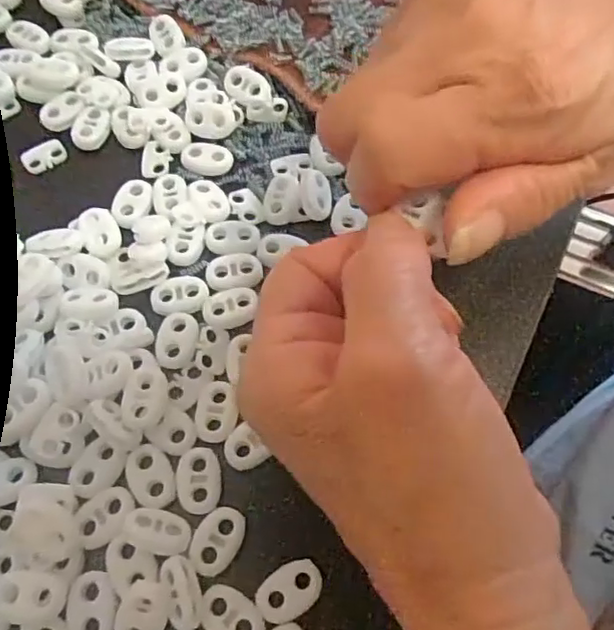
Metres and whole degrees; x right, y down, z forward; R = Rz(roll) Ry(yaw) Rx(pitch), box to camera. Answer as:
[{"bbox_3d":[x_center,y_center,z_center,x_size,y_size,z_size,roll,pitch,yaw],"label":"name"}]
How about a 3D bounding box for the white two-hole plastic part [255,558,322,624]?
[{"bbox_3d":[-0.006,0.089,0.197,0.022,0.004,0.015,-33,72,-15],"label":"white two-hole plastic part"}]

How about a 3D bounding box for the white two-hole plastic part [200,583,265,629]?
[{"bbox_3d":[-0.024,0.096,0.193,0.022,0.004,0.015,30,69,10],"label":"white two-hole plastic part"}]

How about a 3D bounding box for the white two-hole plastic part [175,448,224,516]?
[{"bbox_3d":[-0.038,0.057,0.212,0.015,0.004,0.022,-6,67,-4],"label":"white two-hole plastic part"}]

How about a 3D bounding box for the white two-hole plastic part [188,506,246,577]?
[{"bbox_3d":[-0.030,0.075,0.204,0.015,0.004,0.022,23,68,8],"label":"white two-hole plastic part"}]

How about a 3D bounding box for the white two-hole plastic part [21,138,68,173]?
[{"bbox_3d":[-0.117,-0.071,0.272,0.019,0.005,0.011,-21,69,-11],"label":"white two-hole plastic part"}]

